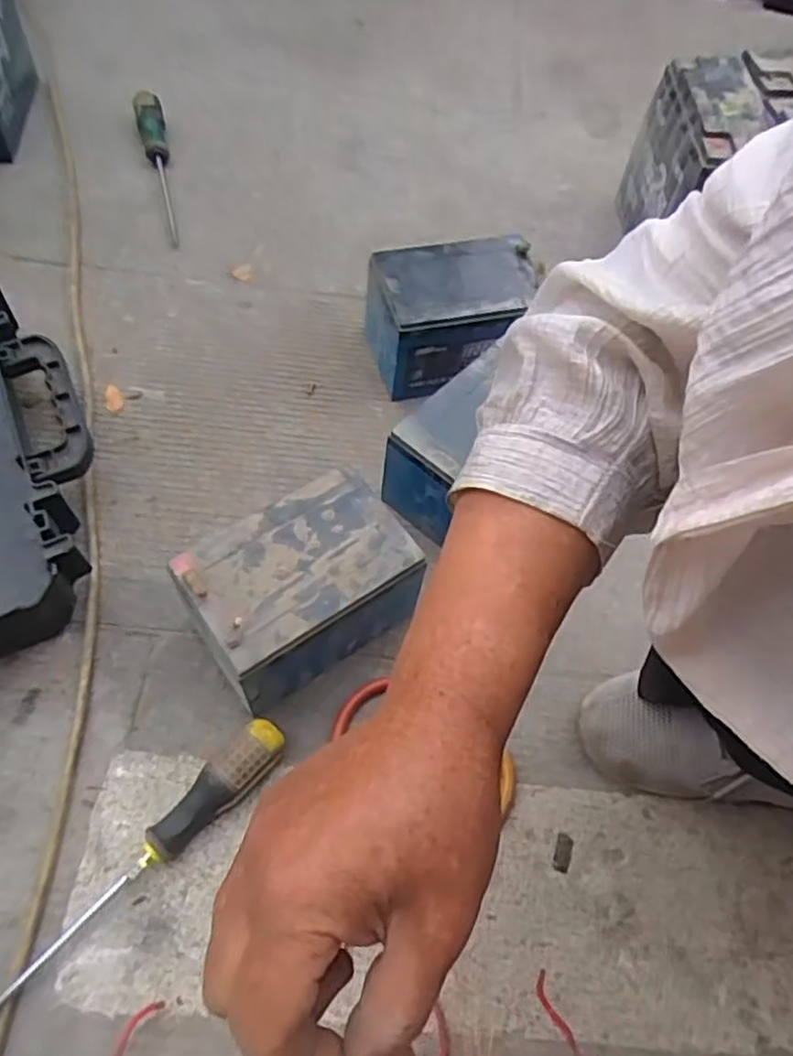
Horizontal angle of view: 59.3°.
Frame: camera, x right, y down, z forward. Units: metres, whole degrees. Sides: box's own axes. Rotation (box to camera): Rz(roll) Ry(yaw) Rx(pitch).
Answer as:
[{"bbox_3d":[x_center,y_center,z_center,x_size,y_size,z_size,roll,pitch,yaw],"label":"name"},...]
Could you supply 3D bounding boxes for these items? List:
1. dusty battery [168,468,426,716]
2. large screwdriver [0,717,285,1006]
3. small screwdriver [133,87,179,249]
[{"bbox_3d":[-0.069,0.049,0.511,0.152,0.106,0.102,-30,67,-21],"label":"dusty battery"},{"bbox_3d":[-0.172,0.220,0.447,0.029,0.032,0.248,42,66,18],"label":"large screwdriver"},{"bbox_3d":[-0.270,-0.418,0.795,0.031,0.028,0.233,-13,62,-11],"label":"small screwdriver"}]

